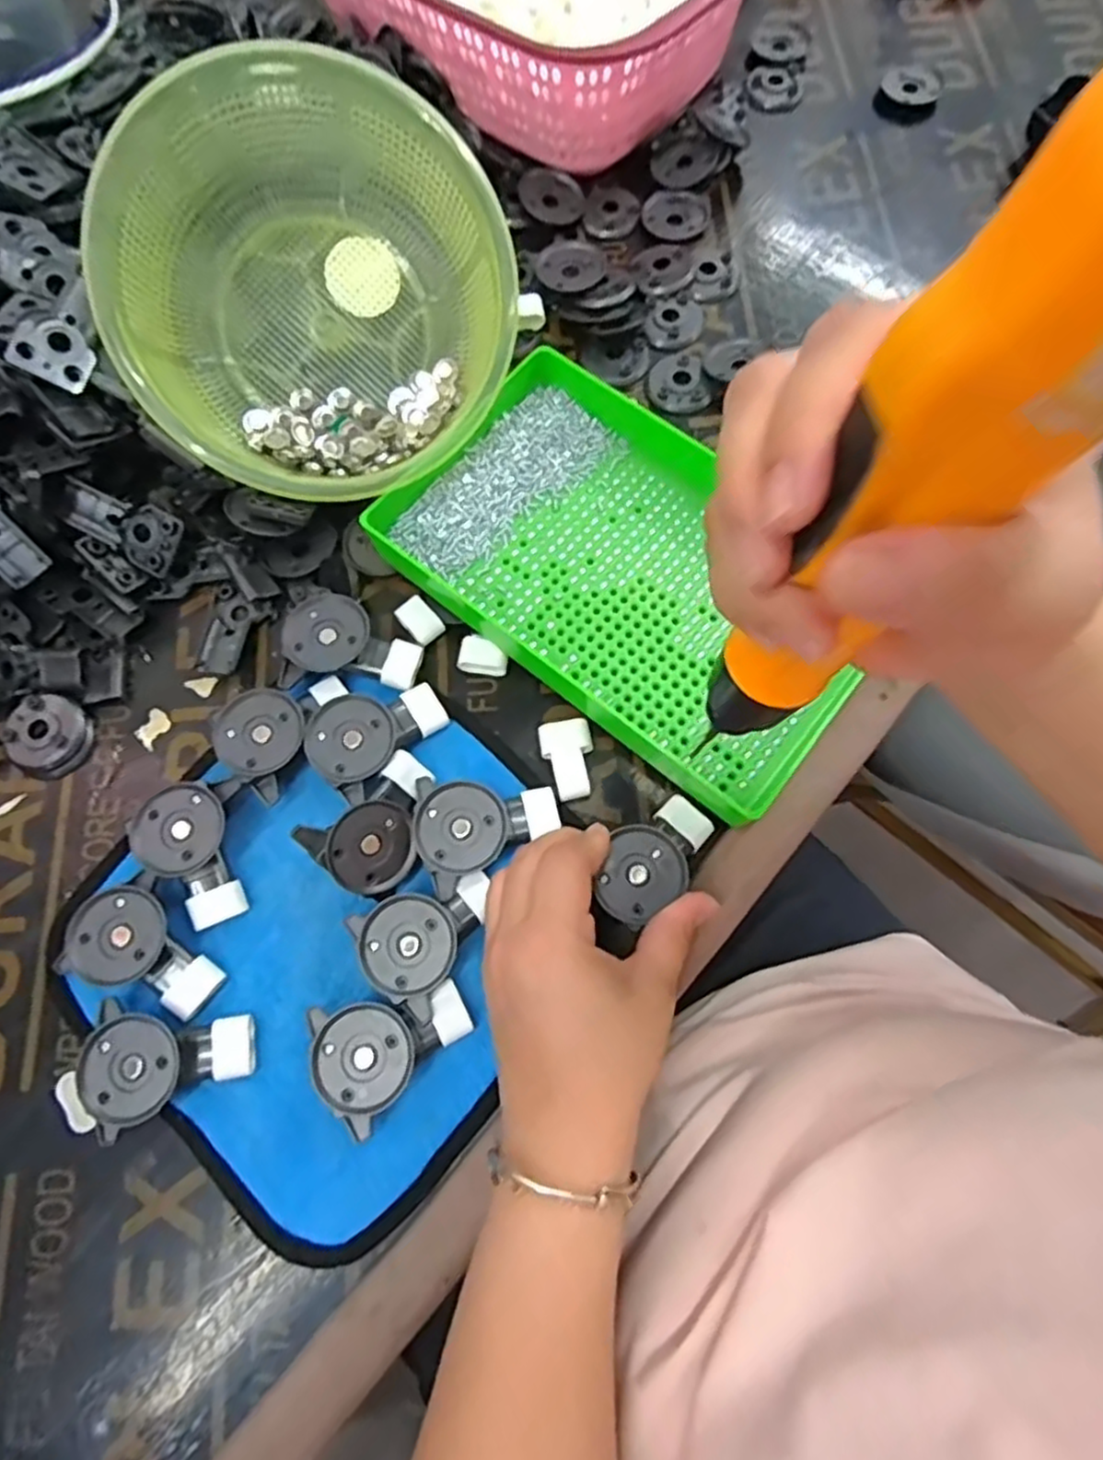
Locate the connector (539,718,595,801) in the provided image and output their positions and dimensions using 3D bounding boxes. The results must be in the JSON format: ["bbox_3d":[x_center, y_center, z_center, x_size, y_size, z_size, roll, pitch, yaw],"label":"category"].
[{"bbox_3d":[0.009,0.015,0.362,0.026,0.012,0.040,-11,73,-2],"label":"connector"}]

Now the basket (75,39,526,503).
[{"bbox_3d":[-0.123,-0.219,0.371,0.198,0.076,0.198,-1,94,-8],"label":"basket"}]

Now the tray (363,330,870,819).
[{"bbox_3d":[0.043,-0.080,0.378,0.241,0.035,0.146,38,78,11],"label":"tray"}]

